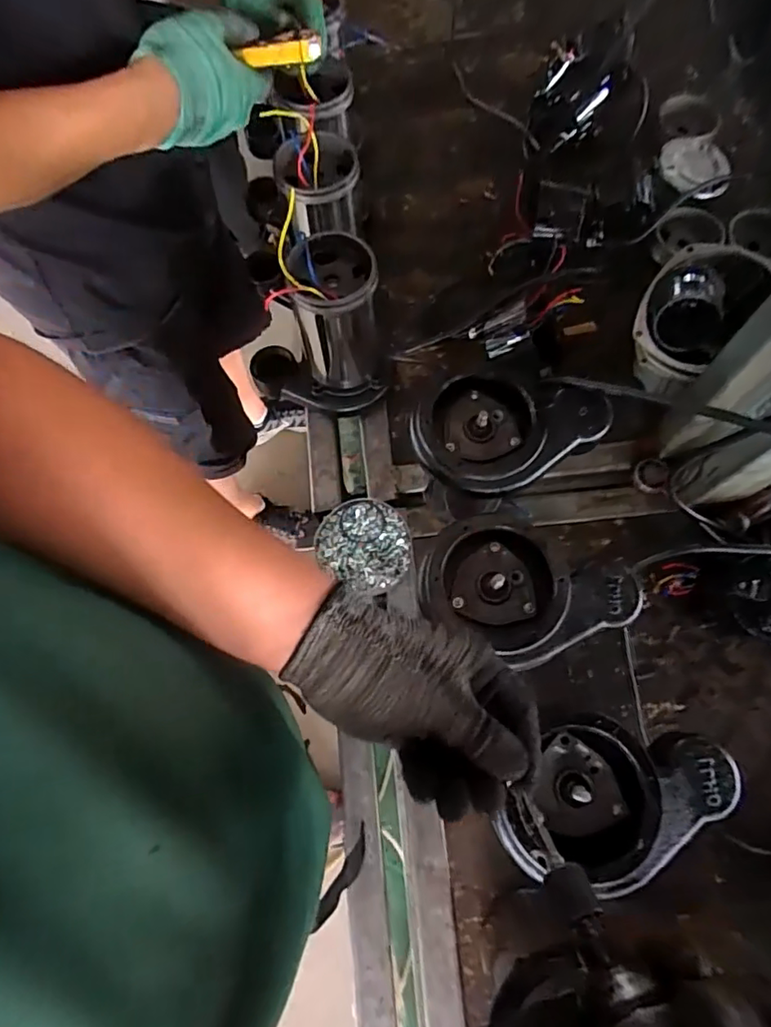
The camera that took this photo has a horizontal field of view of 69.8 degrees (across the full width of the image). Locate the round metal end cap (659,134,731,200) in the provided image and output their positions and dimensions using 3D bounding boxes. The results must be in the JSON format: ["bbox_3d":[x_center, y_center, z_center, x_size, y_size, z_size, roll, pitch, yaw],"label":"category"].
[{"bbox_3d":[0.427,-0.479,0.759,0.097,0.017,0.111,32,69,4],"label":"round metal end cap"}]

